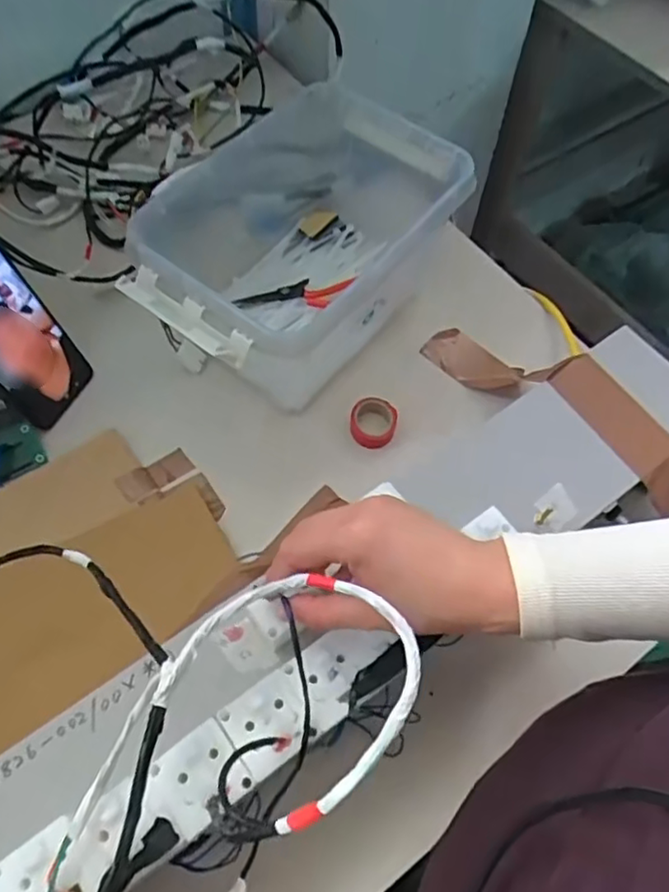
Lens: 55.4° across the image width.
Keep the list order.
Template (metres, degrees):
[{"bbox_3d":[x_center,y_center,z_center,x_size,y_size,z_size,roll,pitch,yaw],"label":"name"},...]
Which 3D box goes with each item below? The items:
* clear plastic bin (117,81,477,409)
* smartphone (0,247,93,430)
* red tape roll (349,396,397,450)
[{"bbox_3d":[-0.041,-0.185,0.605,0.221,0.143,0.328,37,66,17],"label":"clear plastic bin"},{"bbox_3d":[-0.266,-0.089,0.538,0.012,0.168,0.076,16,62,24],"label":"smartphone"},{"bbox_3d":[0.037,-0.023,0.593,0.042,0.015,0.049,17,62,7],"label":"red tape roll"}]

